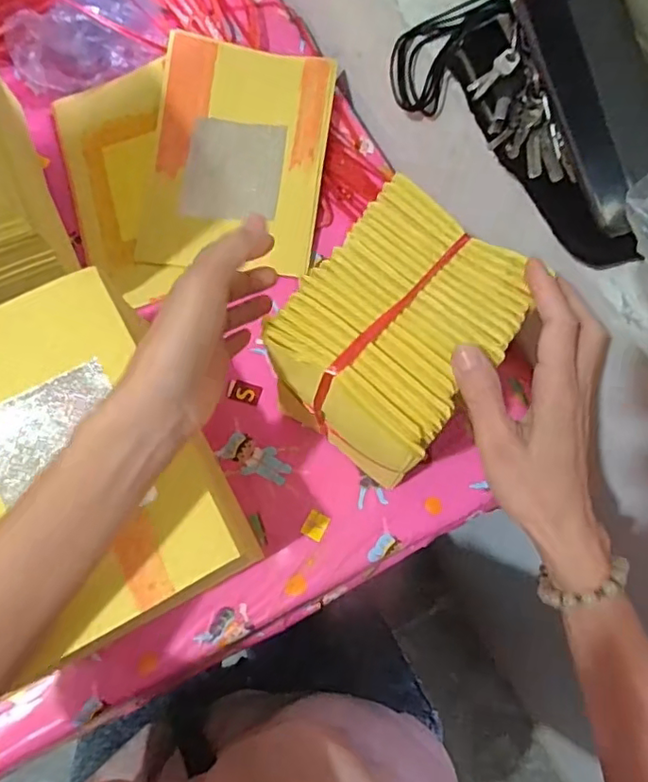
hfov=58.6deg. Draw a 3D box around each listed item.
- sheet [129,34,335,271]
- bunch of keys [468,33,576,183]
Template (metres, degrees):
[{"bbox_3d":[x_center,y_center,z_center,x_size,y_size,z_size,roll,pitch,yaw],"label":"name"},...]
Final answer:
[{"bbox_3d":[-0.080,-0.224,0.542,0.160,0.026,0.228,7,73,0],"label":"sheet"},{"bbox_3d":[0.130,-0.179,0.385,0.043,0.023,0.095,-26,88,-9],"label":"bunch of keys"}]

